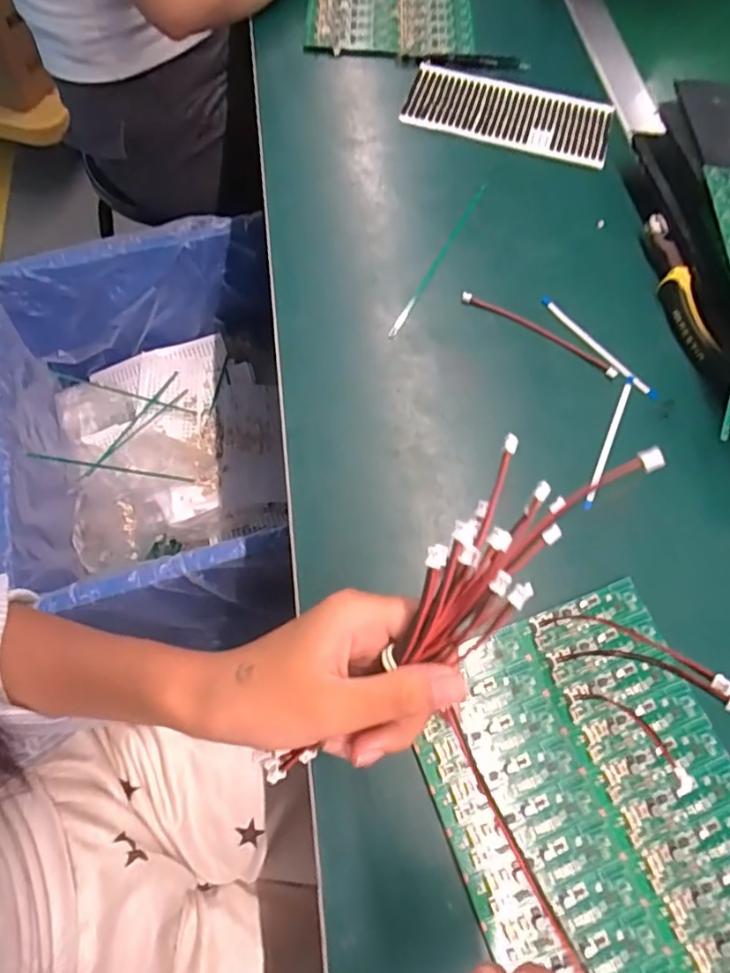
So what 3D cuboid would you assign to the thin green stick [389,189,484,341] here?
[{"bbox_3d":[0.063,-0.193,0.483,0.007,0.006,0.189,25,69,10],"label":"thin green stick"}]

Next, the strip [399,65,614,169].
[{"bbox_3d":[0.138,-0.361,0.555,0.193,0.006,0.093,17,68,6],"label":"strip"}]

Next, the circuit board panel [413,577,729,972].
[{"bbox_3d":[0.126,0.170,0.322,0.165,0.009,0.192,-18,68,-9],"label":"circuit board panel"}]

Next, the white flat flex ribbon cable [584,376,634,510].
[{"bbox_3d":[0.178,-0.035,0.419,0.006,0.004,0.117,23,68,9],"label":"white flat flex ribbon cable"}]

